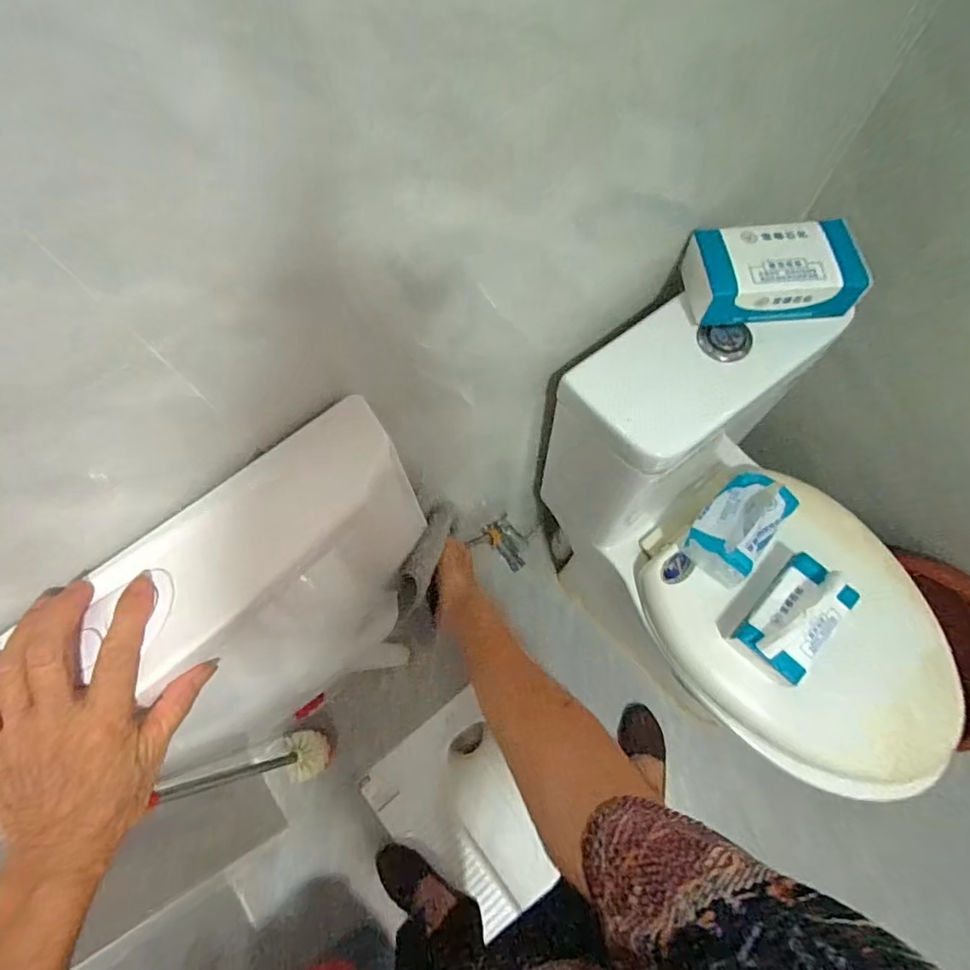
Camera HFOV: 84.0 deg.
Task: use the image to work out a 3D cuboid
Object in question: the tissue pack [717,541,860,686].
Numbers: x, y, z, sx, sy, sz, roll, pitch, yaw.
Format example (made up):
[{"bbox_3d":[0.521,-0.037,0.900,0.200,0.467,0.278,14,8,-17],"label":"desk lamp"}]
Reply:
[{"bbox_3d":[0.408,0.170,0.725,0.106,0.078,0.177,42,78,14],"label":"tissue pack"}]

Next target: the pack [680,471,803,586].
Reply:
[{"bbox_3d":[0.356,0.056,0.765,0.101,0.075,0.148,36,76,13],"label":"pack"}]

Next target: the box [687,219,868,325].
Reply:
[{"bbox_3d":[0.292,-0.215,0.547,0.156,0.047,0.094,-5,71,1],"label":"box"}]

